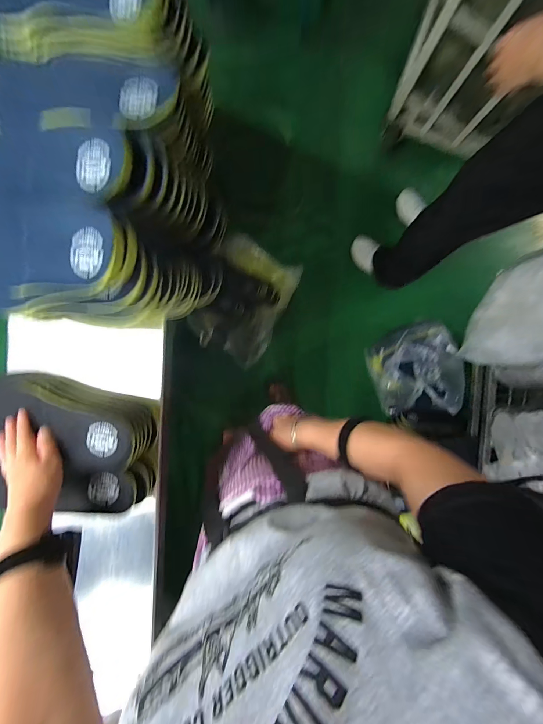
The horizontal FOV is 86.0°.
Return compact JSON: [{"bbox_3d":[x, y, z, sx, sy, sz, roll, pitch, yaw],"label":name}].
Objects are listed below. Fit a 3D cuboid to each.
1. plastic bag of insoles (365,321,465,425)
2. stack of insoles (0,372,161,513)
[{"bbox_3d":[0.537,0.043,1.082,0.279,0.137,0.349,-17,93,-1],"label":"plastic bag of insoles"},{"bbox_3d":[-0.303,0.121,0.410,0.272,0.073,0.188,3,93,-2],"label":"stack of insoles"}]

